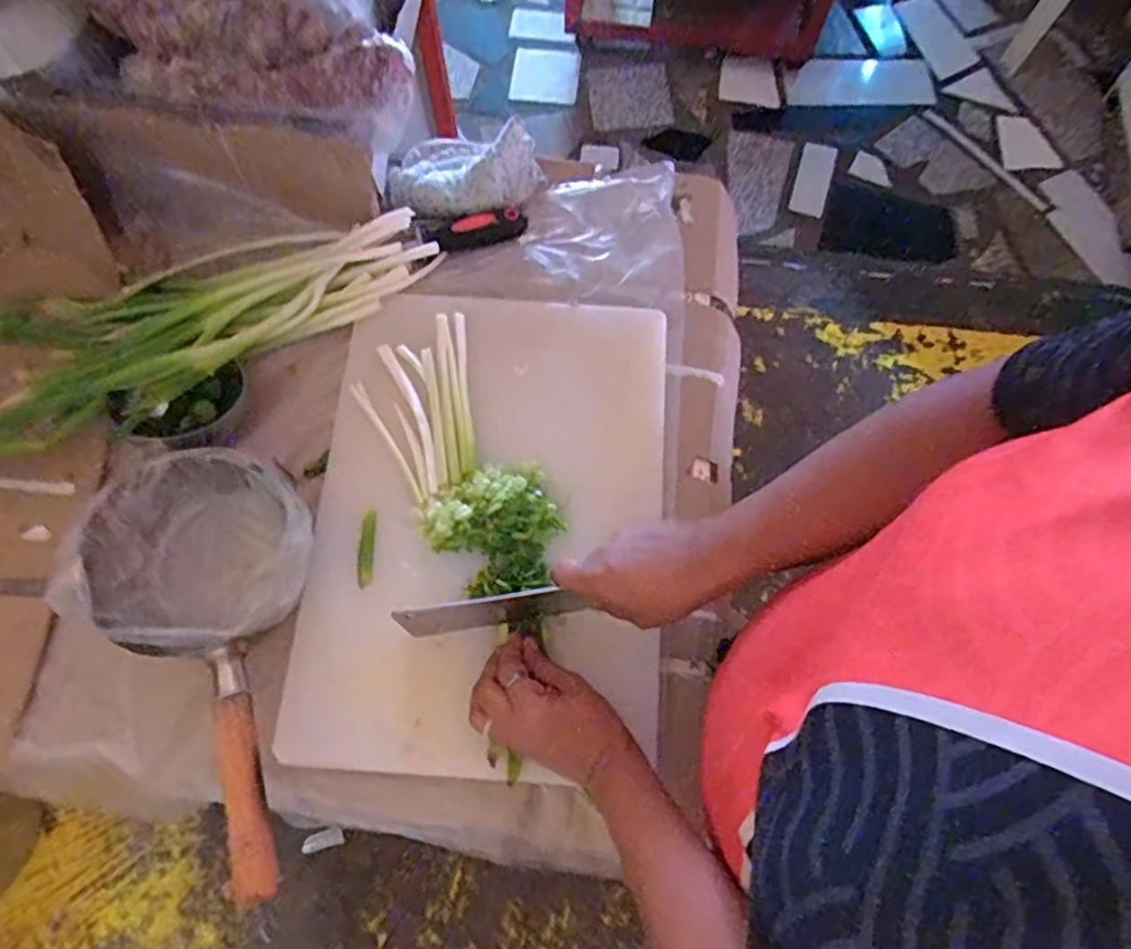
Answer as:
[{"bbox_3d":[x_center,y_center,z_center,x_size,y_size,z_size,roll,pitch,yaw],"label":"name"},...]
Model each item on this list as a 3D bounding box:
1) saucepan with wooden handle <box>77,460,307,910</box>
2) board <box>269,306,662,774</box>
[{"bbox_3d":[-0.257,0.139,0.539,0.162,0.077,0.330,-21,72,-7],"label":"saucepan with wooden handle"},{"bbox_3d":[-0.064,0.030,0.616,0.307,0.017,0.423,4,71,1],"label":"board"}]

